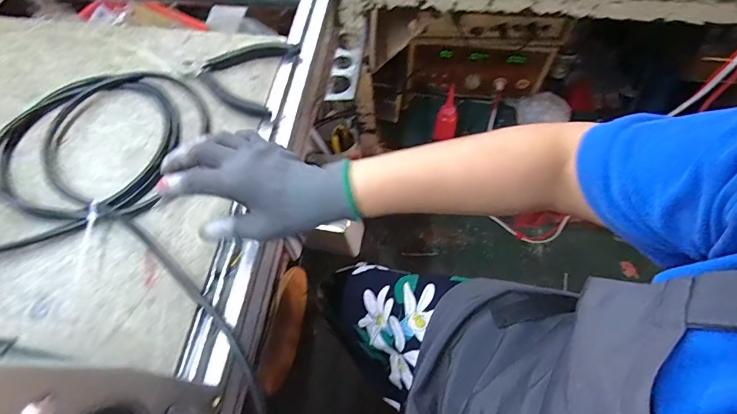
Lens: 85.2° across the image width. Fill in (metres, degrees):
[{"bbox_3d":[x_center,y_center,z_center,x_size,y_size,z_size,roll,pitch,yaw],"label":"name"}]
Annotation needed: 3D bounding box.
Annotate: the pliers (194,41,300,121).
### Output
[{"bbox_3d":[-0.158,-0.174,0.513,0.114,0.010,0.120,15,65,11],"label":"pliers"}]

